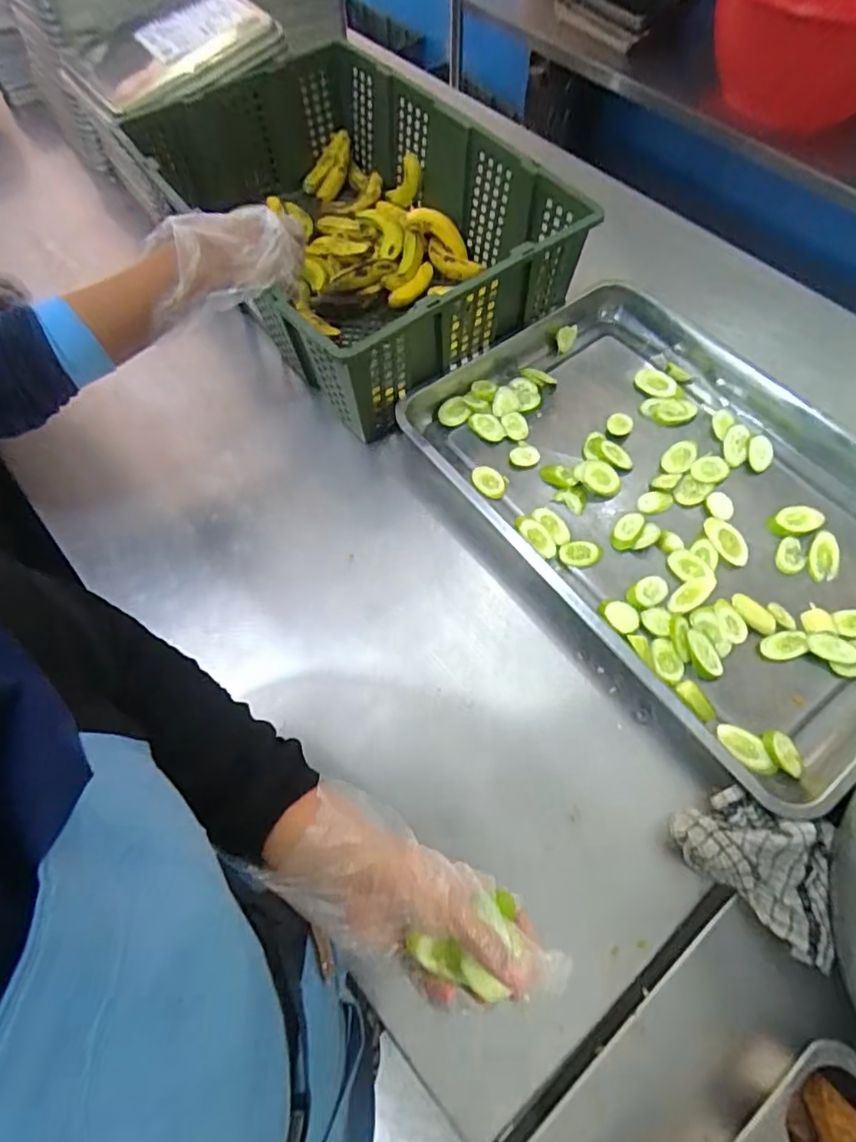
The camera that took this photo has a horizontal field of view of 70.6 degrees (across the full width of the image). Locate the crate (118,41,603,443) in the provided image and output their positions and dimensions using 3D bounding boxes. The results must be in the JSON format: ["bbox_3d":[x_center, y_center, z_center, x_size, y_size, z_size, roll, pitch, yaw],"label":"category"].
[{"bbox_3d":[-0.104,-0.477,0.838,0.398,0.205,0.565,-33,67,-15],"label":"crate"}]

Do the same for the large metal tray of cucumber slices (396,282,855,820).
[{"bbox_3d":[0.289,-0.085,0.679,0.400,0.049,0.574,-34,67,-15],"label":"large metal tray of cucumber slices"}]

